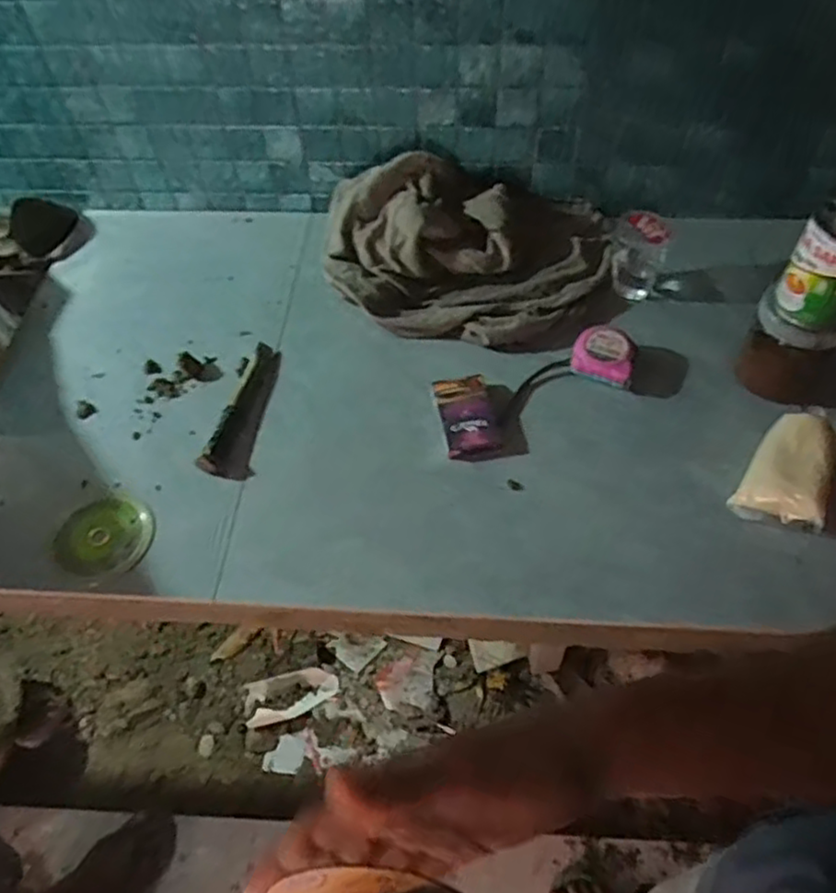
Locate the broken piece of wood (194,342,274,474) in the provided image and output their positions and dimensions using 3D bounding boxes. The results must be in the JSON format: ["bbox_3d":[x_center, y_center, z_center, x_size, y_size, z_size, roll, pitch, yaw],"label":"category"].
[{"bbox_3d":[-0.198,-0.049,0.795,0.025,0.016,0.181,10,54,9],"label":"broken piece of wood"}]

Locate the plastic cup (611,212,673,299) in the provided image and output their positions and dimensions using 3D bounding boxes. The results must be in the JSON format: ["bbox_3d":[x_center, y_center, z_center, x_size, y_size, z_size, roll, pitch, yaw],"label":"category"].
[{"bbox_3d":[0.272,-0.242,0.885,0.066,0.091,0.074,12,55,11],"label":"plastic cup"}]

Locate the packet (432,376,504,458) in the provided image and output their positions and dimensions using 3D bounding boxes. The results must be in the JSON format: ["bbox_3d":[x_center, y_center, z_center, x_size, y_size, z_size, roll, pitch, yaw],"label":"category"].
[{"bbox_3d":[0.055,-0.033,0.782,0.057,0.019,0.104,-9,54,-4],"label":"packet"}]

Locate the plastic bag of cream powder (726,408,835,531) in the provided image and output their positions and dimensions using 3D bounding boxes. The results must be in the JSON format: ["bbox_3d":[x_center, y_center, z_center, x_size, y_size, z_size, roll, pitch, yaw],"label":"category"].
[{"bbox_3d":[0.373,0.013,0.721,0.080,0.056,0.133,19,57,16],"label":"plastic bag of cream powder"}]

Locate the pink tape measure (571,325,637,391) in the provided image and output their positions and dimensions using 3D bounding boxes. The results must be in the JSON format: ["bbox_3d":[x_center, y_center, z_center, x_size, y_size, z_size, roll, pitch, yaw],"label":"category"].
[{"bbox_3d":[0.214,-0.103,0.817,0.070,0.036,0.062,21,57,17],"label":"pink tape measure"}]

